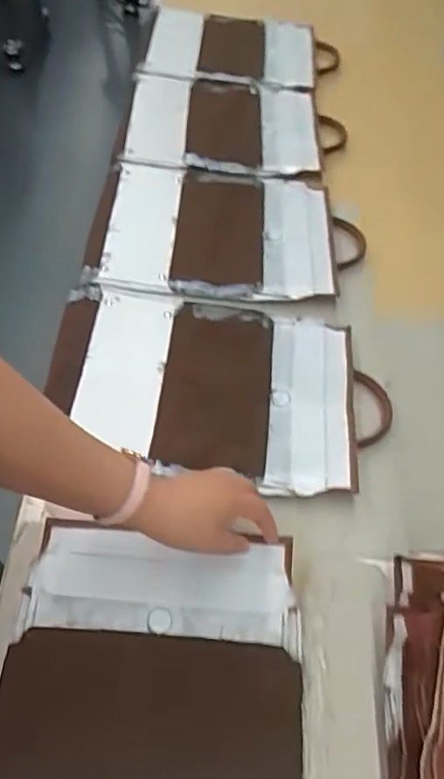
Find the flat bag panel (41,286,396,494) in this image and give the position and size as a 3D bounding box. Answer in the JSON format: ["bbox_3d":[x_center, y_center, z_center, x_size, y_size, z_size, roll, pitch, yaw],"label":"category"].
[{"bbox_3d":[-0.008,-0.010,0.681,0.369,0.013,0.228,11,56,2],"label":"flat bag panel"}]

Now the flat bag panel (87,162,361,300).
[{"bbox_3d":[0.005,-0.214,0.842,0.353,0.034,0.257,6,56,-2],"label":"flat bag panel"}]

